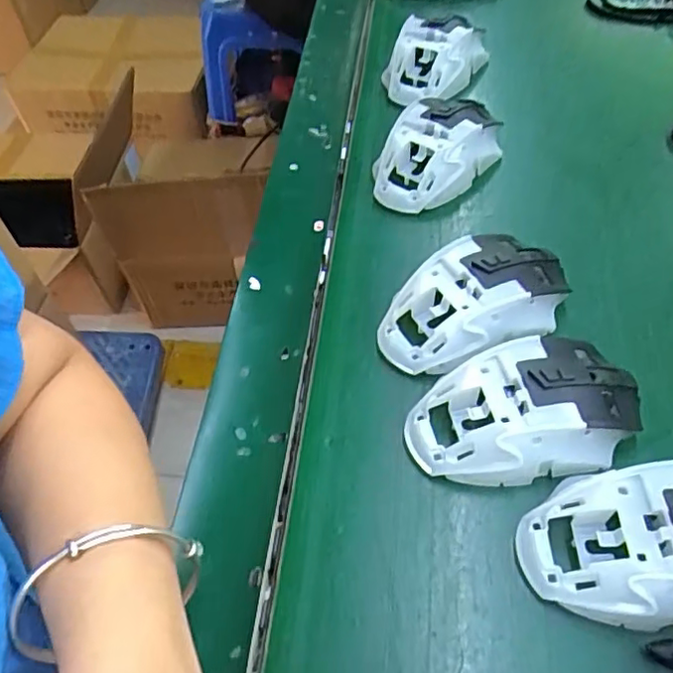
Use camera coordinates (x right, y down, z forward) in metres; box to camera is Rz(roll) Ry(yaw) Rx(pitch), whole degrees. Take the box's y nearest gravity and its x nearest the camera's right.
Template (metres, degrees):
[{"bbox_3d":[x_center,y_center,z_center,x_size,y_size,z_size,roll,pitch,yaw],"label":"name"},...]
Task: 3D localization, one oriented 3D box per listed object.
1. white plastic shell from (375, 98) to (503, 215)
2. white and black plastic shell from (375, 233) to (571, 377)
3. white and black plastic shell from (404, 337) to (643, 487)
[{"bbox_3d":[0.072,-0.132,0.438,0.064,0.038,0.113,32,62,24],"label":"white plastic shell"},{"bbox_3d":[0.078,-0.021,0.353,0.114,0.038,0.066,-28,57,-16],"label":"white and black plastic shell"},{"bbox_3d":[0.095,0.038,0.311,0.117,0.038,0.067,-15,55,-7],"label":"white and black plastic shell"}]

